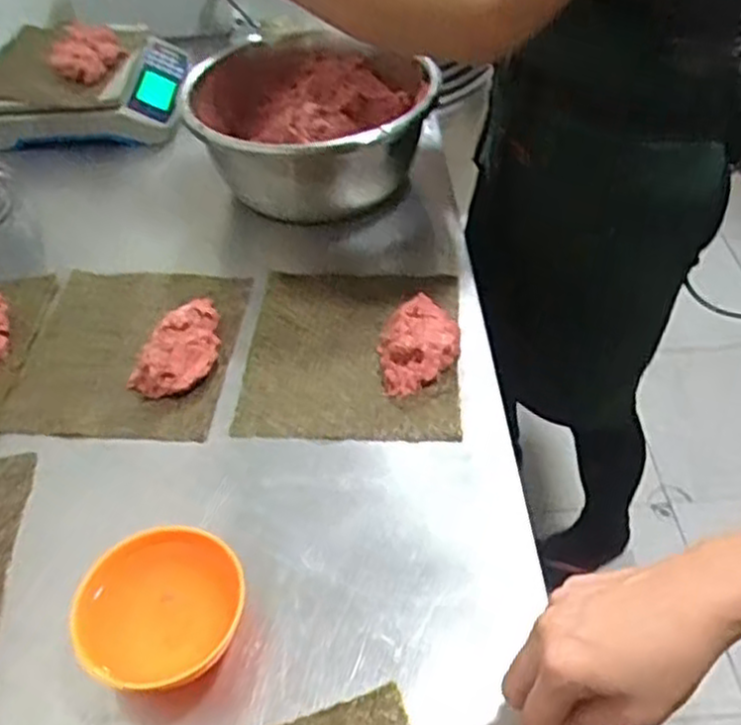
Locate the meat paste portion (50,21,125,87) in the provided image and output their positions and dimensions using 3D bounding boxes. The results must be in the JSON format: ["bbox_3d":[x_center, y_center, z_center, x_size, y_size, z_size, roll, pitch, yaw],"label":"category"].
[{"bbox_3d":[-0.359,-0.392,0.968,0.085,0.035,0.121,-17,47,-11],"label":"meat paste portion"}]

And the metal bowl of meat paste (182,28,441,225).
[{"bbox_3d":[-0.063,-0.258,0.851,0.250,0.117,0.253,-3,46,3],"label":"metal bowl of meat paste"}]

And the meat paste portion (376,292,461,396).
[{"bbox_3d":[0.043,-0.018,0.661,0.067,0.033,0.086,-2,46,3],"label":"meat paste portion"}]

